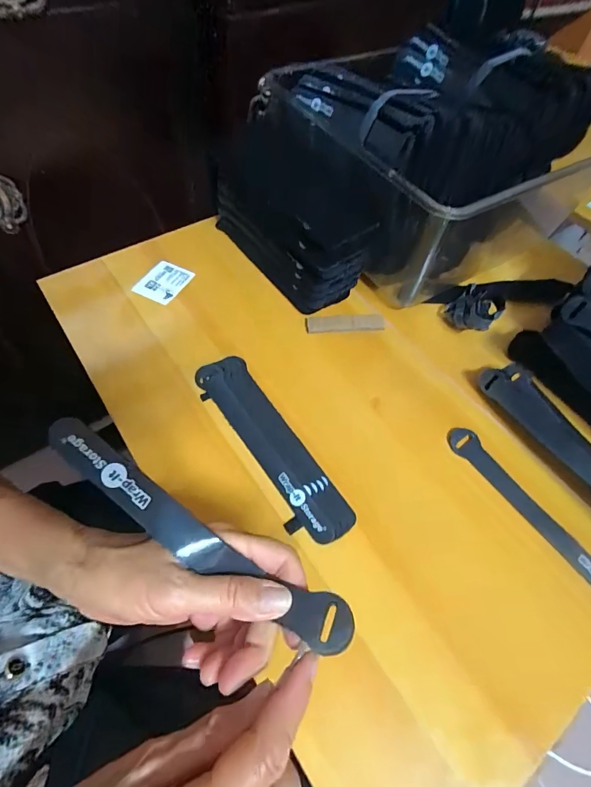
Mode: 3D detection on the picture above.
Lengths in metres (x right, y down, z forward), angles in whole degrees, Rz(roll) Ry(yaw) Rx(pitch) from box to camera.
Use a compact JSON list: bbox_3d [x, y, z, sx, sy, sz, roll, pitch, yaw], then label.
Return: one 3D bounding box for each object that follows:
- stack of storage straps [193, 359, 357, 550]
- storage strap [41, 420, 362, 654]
[{"bbox_3d":[-0.024,0.044,0.349,0.050,0.008,0.201,-30,67,-17],"label":"stack of storage straps"},{"bbox_3d":[-0.053,0.076,0.207,0.190,0.012,0.027,35,62,1],"label":"storage strap"}]

